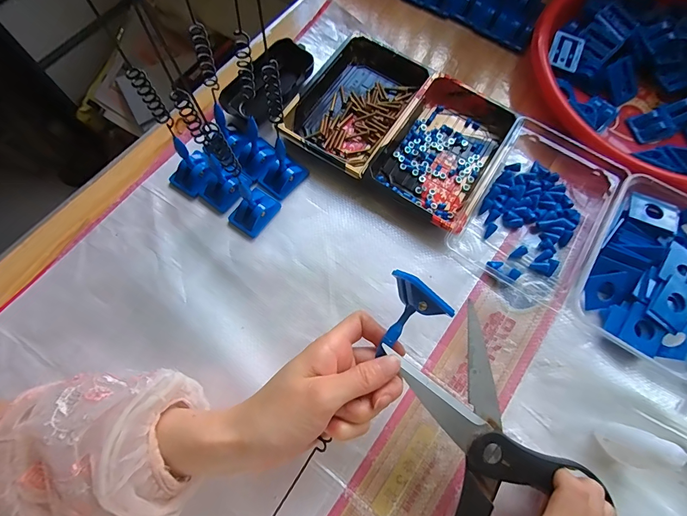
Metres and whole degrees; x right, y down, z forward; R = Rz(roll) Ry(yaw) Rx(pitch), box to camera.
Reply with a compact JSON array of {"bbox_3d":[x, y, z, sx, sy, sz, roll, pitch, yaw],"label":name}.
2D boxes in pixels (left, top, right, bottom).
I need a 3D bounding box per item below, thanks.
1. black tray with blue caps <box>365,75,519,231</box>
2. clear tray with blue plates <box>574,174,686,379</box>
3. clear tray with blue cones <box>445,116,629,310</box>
[{"bbox_3d":[0.101,-0.113,0.380,0.104,0.022,0.165,27,73,8],"label":"black tray with blue caps"},{"bbox_3d":[0.281,0.010,0.334,0.111,0.033,0.157,33,73,9],"label":"clear tray with blue plates"},{"bbox_3d":[0.194,-0.055,0.359,0.118,0.031,0.175,31,73,9],"label":"clear tray with blue cones"}]

